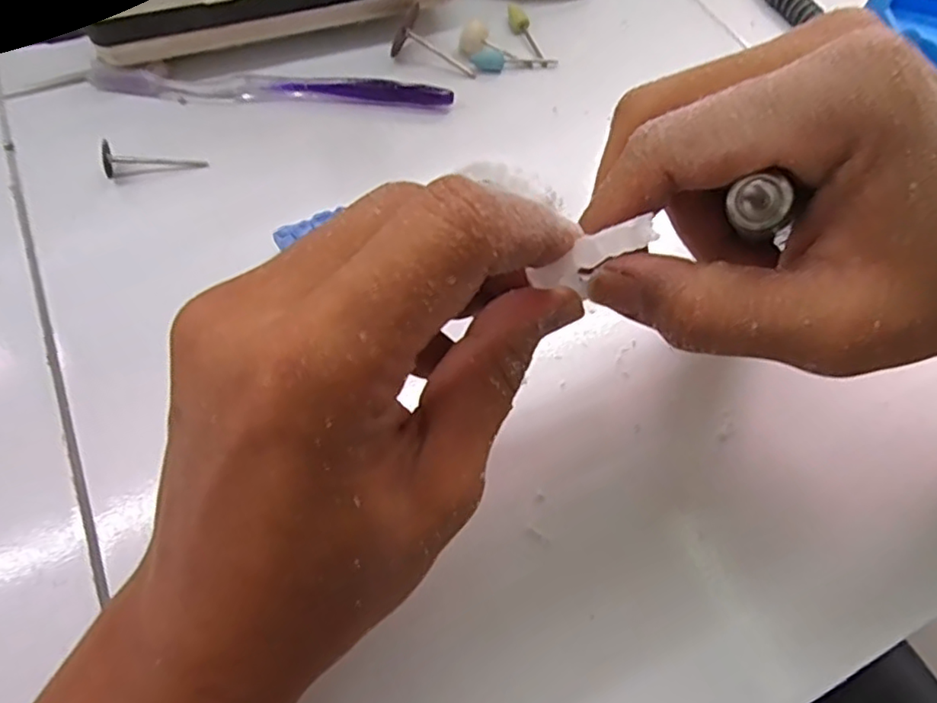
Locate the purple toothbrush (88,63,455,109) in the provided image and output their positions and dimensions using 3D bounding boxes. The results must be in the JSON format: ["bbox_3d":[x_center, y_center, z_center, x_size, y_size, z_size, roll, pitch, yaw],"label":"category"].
[{"bbox_3d":[-0.102,-0.138,0.320,0.183,0.013,0.016,0,62,-4],"label":"purple toothbrush"}]

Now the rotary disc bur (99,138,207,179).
[{"bbox_3d":[-0.152,-0.092,0.295,0.045,0.014,0.016,-6,61,-25],"label":"rotary disc bur"}]

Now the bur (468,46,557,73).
[{"bbox_3d":[0.027,-0.167,0.345,0.048,0.006,0.014,-6,63,-7],"label":"bur"}]

